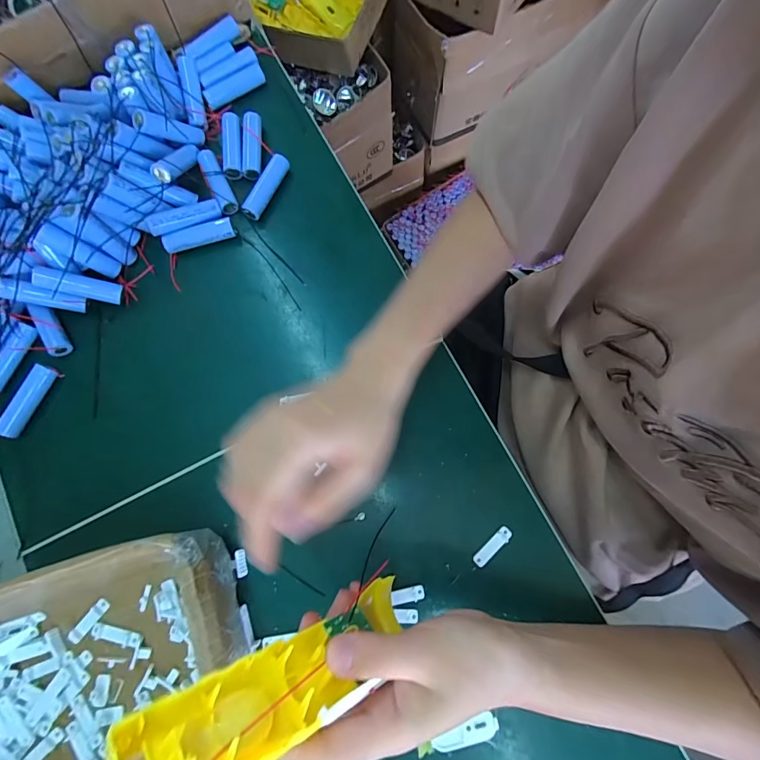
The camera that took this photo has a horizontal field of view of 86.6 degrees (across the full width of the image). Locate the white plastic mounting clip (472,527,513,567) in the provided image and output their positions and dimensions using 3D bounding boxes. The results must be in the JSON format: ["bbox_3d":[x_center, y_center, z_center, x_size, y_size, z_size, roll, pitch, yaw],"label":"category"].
[{"bbox_3d":[0.091,0.135,0.326,0.038,0.005,0.009,-43,80,-9],"label":"white plastic mounting clip"}]

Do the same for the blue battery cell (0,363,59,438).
[{"bbox_3d":[-0.306,0.018,0.351,0.018,0.014,0.065,27,79,6],"label":"blue battery cell"}]

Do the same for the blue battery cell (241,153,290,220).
[{"bbox_3d":[-0.111,-0.189,0.396,0.016,0.021,0.066,27,79,6],"label":"blue battery cell"}]

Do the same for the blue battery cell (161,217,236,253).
[{"bbox_3d":[-0.173,-0.137,0.385,0.065,0.018,0.019,-22,78,-5],"label":"blue battery cell"}]

